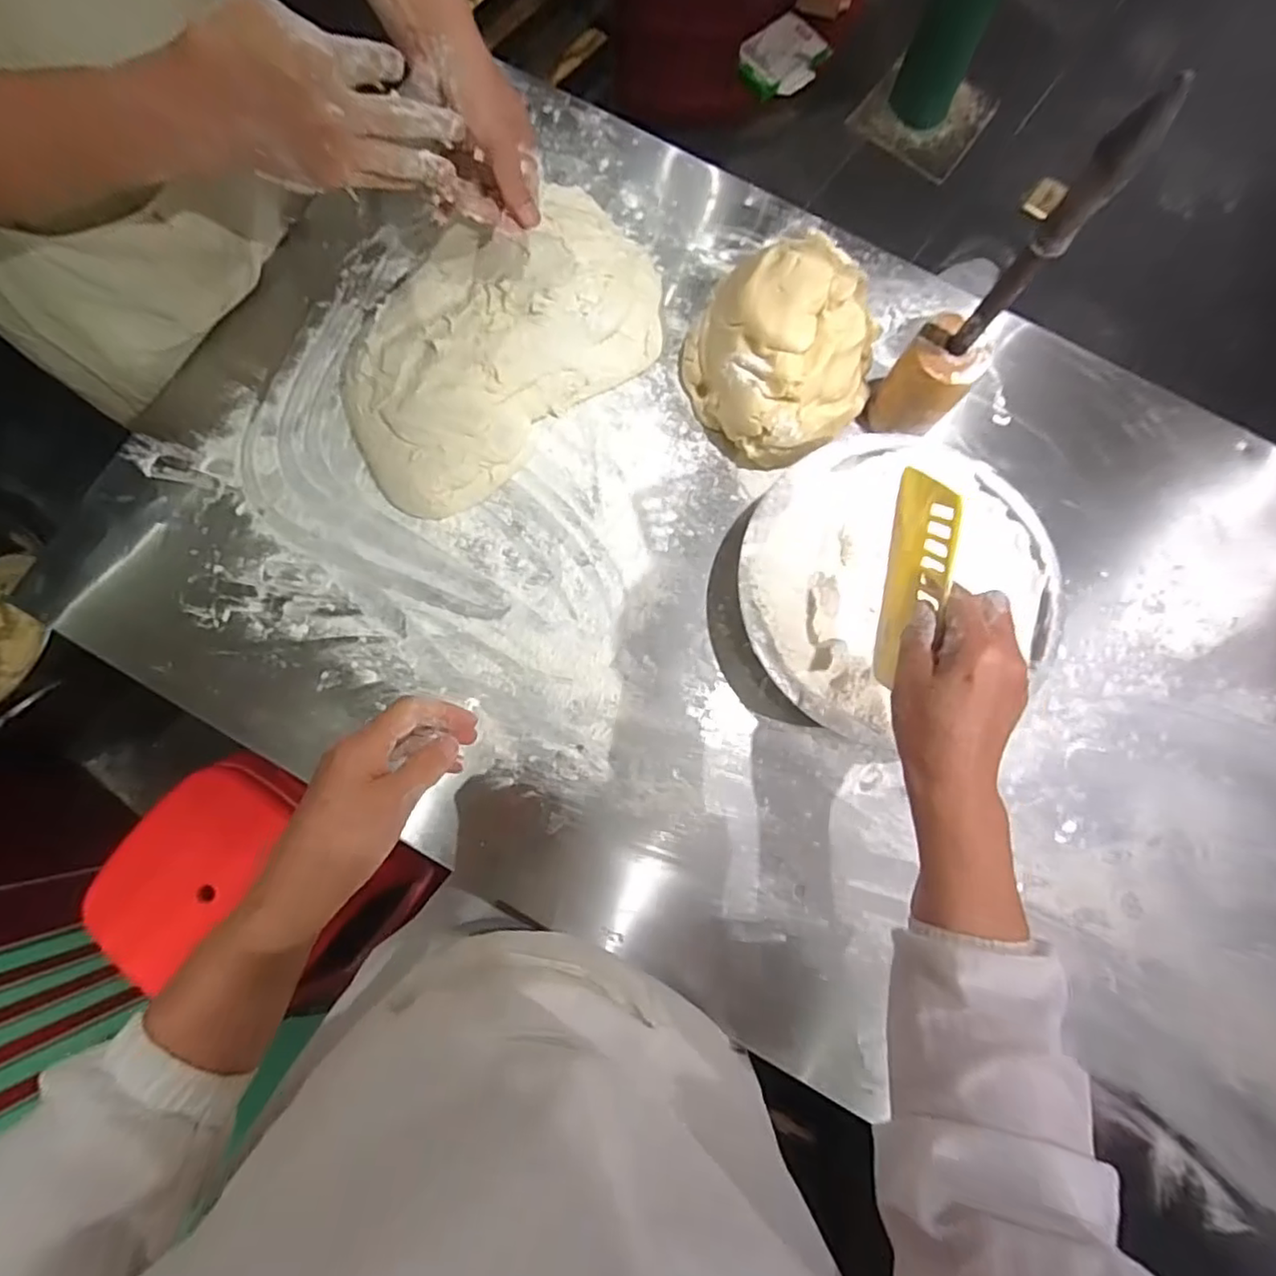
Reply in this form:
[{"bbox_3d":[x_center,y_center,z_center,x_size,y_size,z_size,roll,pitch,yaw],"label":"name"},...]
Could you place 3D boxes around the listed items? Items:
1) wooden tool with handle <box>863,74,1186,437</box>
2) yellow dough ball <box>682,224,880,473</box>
[{"bbox_3d":[0.277,-0.259,0.507,0.062,0.346,0.067,39,81,6],"label":"wooden tool with handle"},{"bbox_3d":[0.138,-0.276,0.613,0.148,0.135,0.170,-37,82,-7],"label":"yellow dough ball"}]

